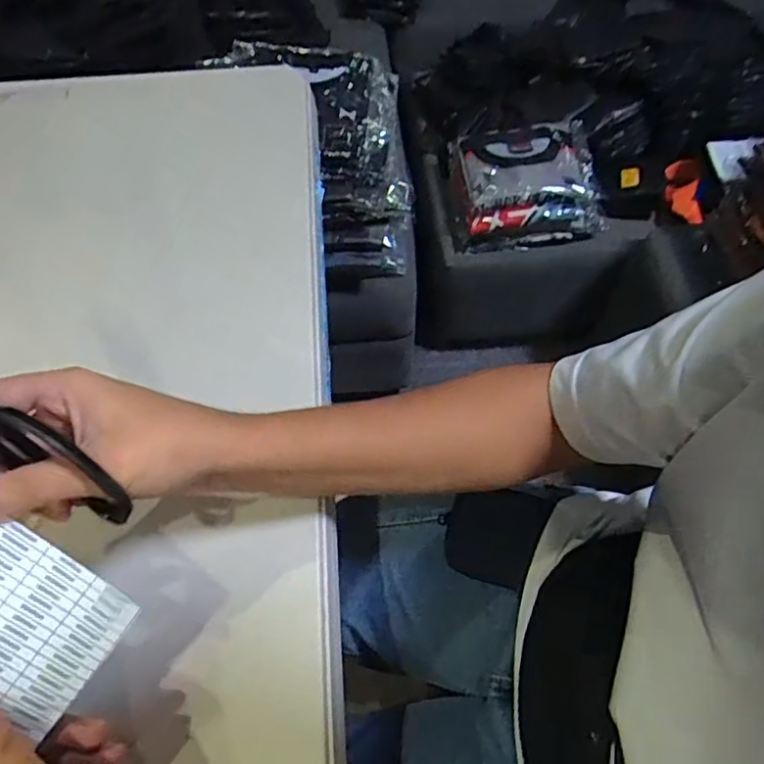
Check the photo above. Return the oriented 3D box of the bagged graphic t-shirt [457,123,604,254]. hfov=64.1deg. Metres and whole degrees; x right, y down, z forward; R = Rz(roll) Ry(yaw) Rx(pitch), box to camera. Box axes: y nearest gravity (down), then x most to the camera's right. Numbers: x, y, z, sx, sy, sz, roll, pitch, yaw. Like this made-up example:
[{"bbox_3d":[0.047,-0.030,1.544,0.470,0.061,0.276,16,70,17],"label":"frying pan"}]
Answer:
[{"bbox_3d":[0.257,-0.361,1.109,0.258,0.110,0.199,-5,61,-2],"label":"bagged graphic t-shirt"}]

